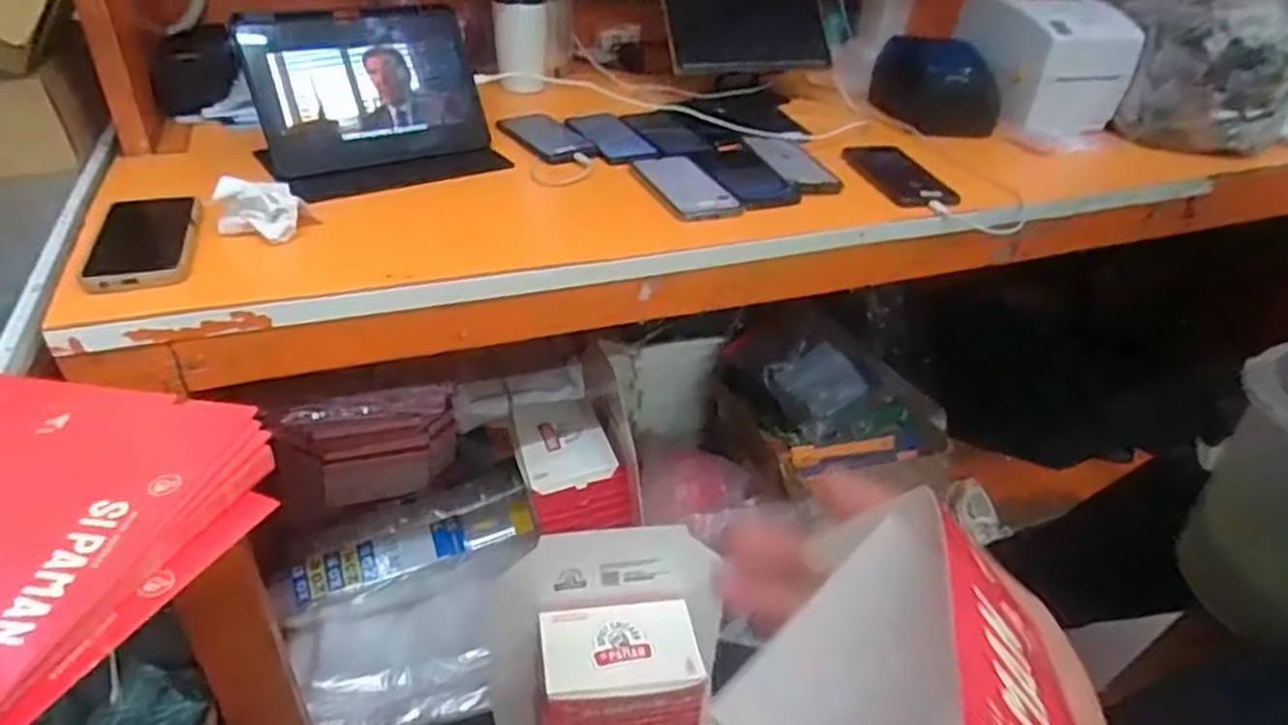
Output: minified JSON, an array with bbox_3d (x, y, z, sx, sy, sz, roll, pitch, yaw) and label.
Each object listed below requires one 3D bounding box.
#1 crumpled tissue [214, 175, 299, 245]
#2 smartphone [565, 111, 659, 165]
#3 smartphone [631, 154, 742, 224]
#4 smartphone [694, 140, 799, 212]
[{"bbox_3d":[-0.367,-0.148,0.733,0.072,0.050,0.057,-20,41,-29],"label":"crumpled tissue"},{"bbox_3d":[-0.041,-0.302,1.040,0.078,0.010,0.192,-11,38,-20],"label":"smartphone"},{"bbox_3d":[0.049,-0.211,0.905,0.086,0.006,0.190,-9,37,-17],"label":"smartphone"},{"bbox_3d":[0.121,-0.233,0.938,0.081,0.010,0.180,-10,37,-17],"label":"smartphone"}]

